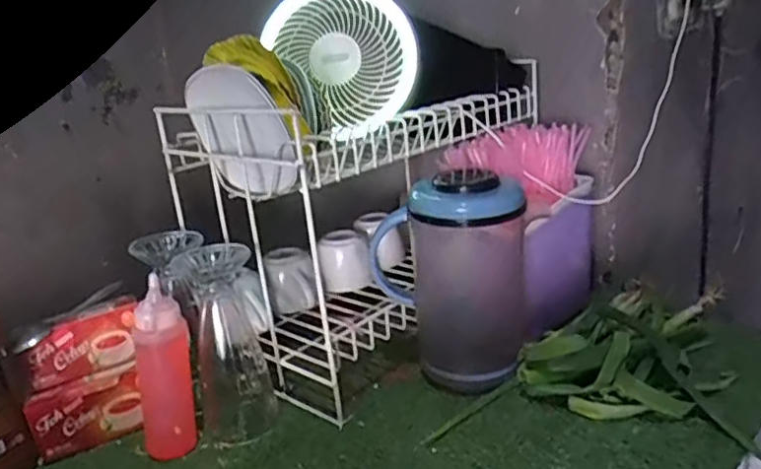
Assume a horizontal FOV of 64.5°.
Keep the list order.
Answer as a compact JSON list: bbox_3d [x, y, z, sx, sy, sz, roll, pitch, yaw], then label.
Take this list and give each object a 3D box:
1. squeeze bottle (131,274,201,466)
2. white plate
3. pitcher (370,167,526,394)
[{"bbox_3d":[-0.210,0.133,0.586,0.057,0.172,0.043,-12,19,-19],"label":"squeeze bottle"},{"bbox_3d":[-0.142,-0.104,0.606,0.020,0.137,0.133,-46,-4,-39],"label":"white plate"},{"bbox_3d":[0.078,0.046,0.672,0.156,0.226,0.131,-3,18,10],"label":"pitcher"}]

